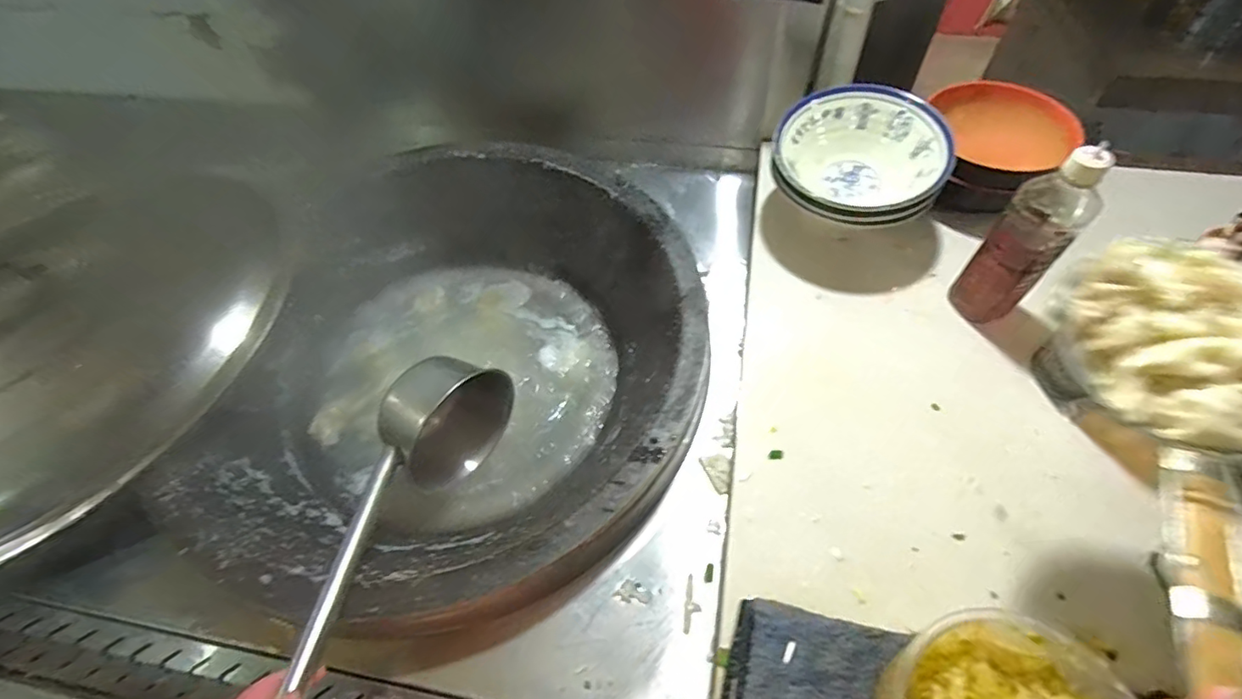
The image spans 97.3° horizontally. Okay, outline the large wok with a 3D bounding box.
[{"bbox_3d":[-0.184,0.021,0.706,0.564,0.165,0.620,-1,56,2],"label":"large wok"}]

